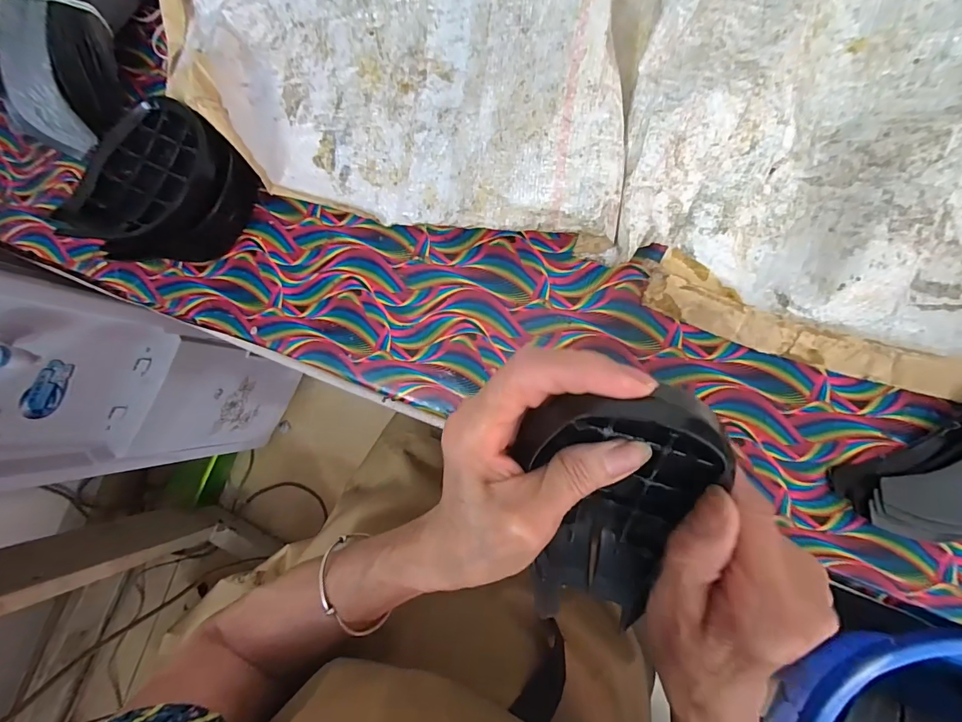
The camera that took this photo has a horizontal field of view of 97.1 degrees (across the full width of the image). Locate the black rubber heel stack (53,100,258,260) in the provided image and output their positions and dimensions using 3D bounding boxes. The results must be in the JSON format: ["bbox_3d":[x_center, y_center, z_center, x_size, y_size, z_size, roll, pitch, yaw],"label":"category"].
[{"bbox_3d":[-0.243,-0.133,0.332,0.097,0.066,0.121,18,88,10],"label":"black rubber heel stack"}]

